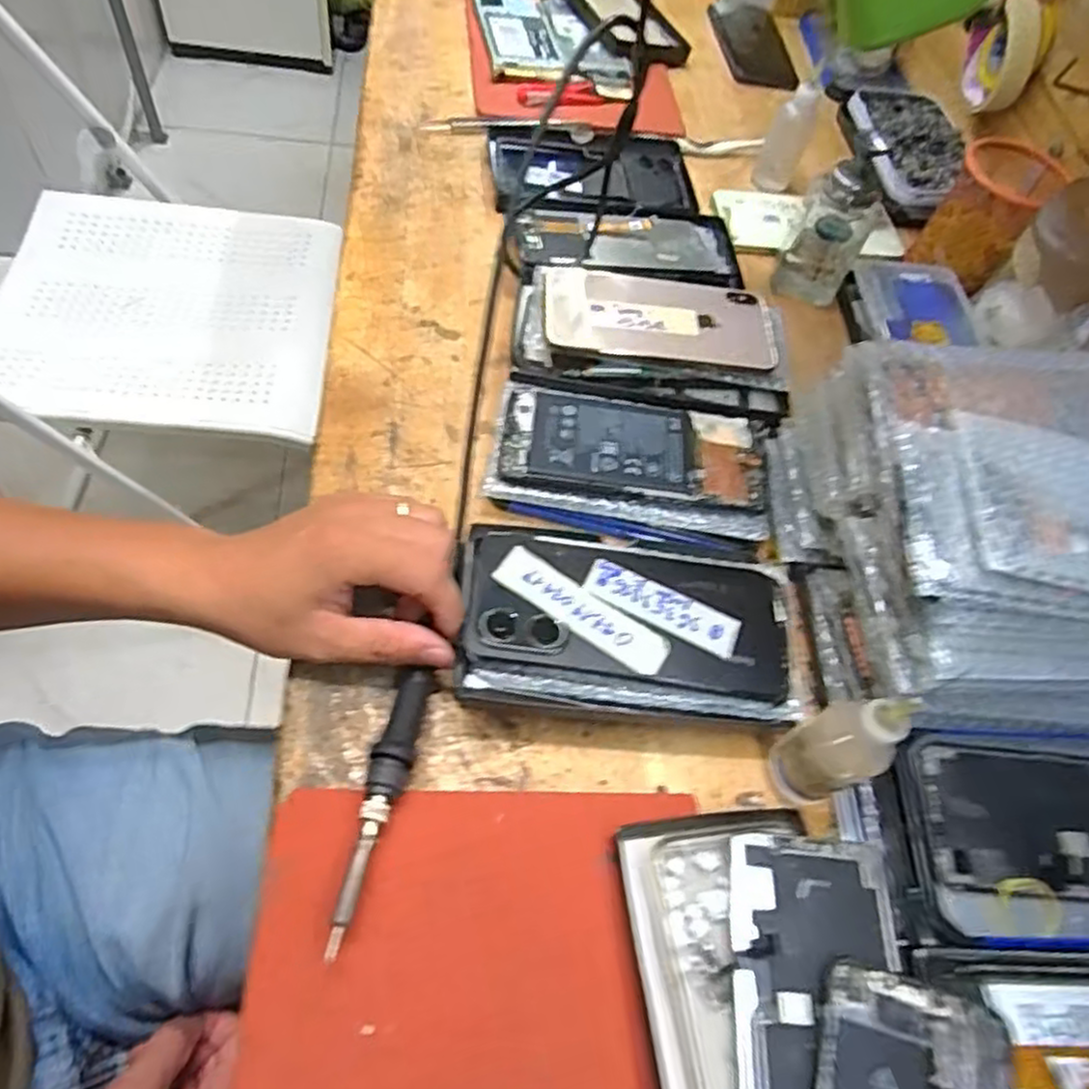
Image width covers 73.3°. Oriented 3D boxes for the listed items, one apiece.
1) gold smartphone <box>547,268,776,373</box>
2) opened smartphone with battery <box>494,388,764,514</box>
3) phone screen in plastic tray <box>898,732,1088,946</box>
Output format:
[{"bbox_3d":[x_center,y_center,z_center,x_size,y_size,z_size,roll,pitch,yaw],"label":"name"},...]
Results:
[{"bbox_3d":[0.079,-0.154,0.497,0.155,0.007,0.078,5,61,-5],"label":"gold smartphone"},{"bbox_3d":[0.055,-0.059,0.456,0.156,0.014,0.071,10,58,-4],"label":"opened smartphone with battery"},{"bbox_3d":[0.265,0.140,0.354,0.177,0.009,0.093,4,58,-7],"label":"phone screen in plastic tray"}]

